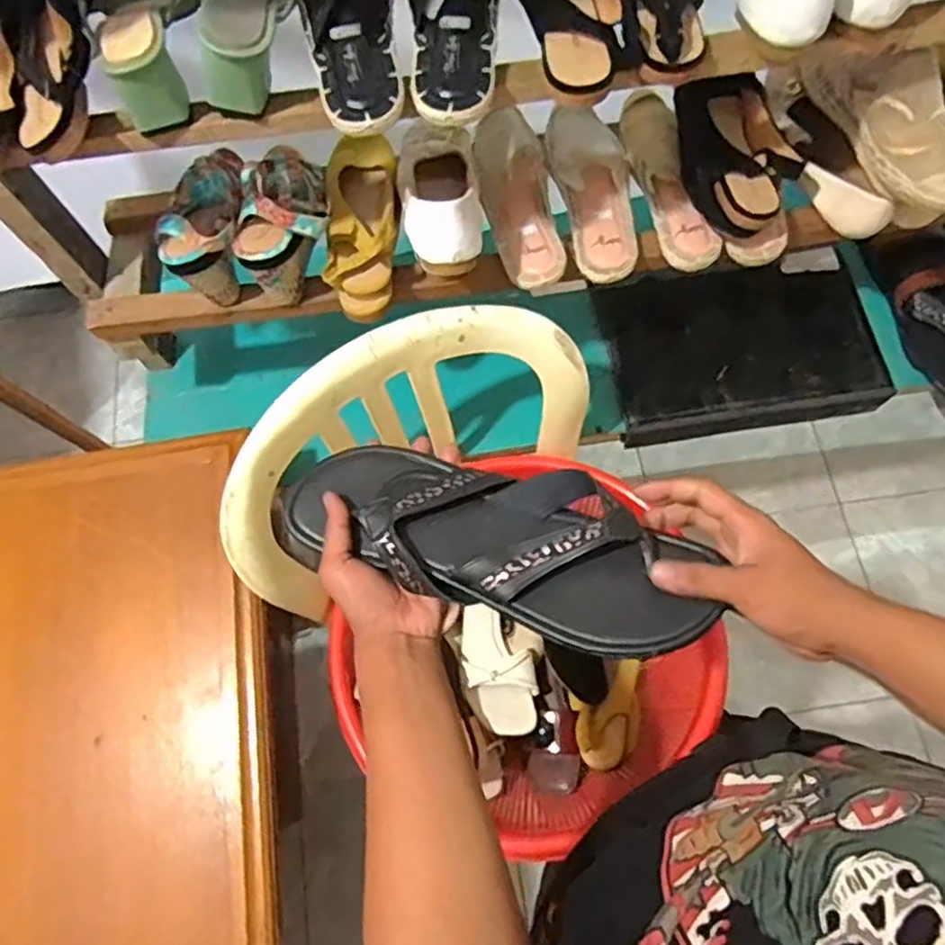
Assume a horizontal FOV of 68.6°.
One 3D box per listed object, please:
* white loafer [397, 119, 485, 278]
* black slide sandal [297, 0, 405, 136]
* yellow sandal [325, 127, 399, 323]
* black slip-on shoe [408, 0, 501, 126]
[{"bbox_3d":[-0.030,-0.288,0.734,0.084,0.094,0.232,-8,48,0],"label":"white loafer"},{"bbox_3d":[-0.098,-0.387,0.567,0.086,0.046,0.239,-9,69,-1],"label":"black slide sandal"},{"bbox_3d":[-0.119,-0.279,0.755,0.088,0.071,0.213,-7,69,0],"label":"yellow sandal"},{"bbox_3d":[-0.015,-0.397,0.566,0.085,0.062,0.236,-6,69,1],"label":"black slip-on shoe"}]

